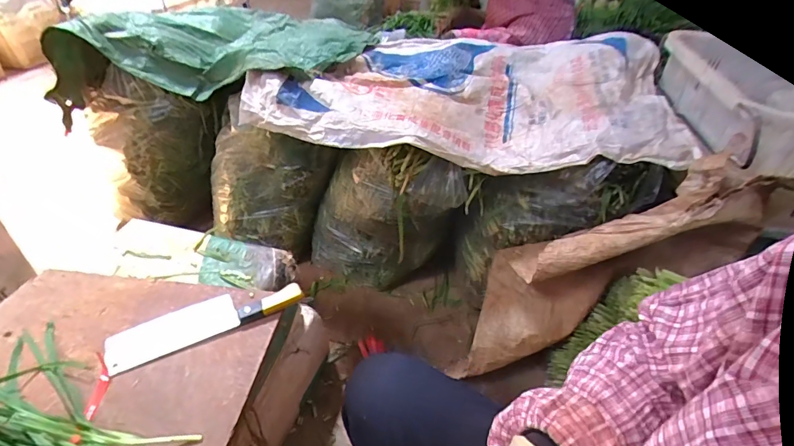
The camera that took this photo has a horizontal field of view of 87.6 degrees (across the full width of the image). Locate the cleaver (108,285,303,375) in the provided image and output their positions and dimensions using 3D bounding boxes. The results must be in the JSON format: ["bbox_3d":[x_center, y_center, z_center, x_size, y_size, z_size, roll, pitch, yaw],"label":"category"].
[{"bbox_3d":[-0.283,0.139,0.618,0.269,0.024,0.074,-18,42,-22],"label":"cleaver"}]

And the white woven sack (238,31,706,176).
[{"bbox_3d":[0.162,-0.329,0.976,0.903,0.110,0.527,11,50,9],"label":"white woven sack"}]

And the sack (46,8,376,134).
[{"bbox_3d":[-0.459,-0.481,1.115,0.708,0.161,0.470,4,39,5],"label":"sack"}]

